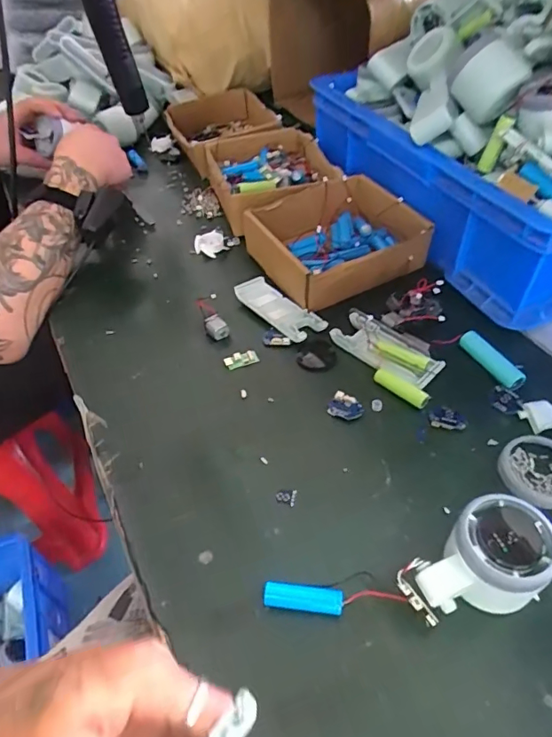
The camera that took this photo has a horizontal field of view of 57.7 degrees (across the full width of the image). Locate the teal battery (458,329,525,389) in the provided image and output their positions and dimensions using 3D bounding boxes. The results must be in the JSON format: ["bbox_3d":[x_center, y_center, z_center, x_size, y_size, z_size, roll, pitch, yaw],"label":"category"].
[{"bbox_3d":[0.194,-0.008,0.452,0.018,0.017,0.065,-28,52,-21],"label":"teal battery"}]

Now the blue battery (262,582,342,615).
[{"bbox_3d":[0.018,0.151,0.326,0.050,0.015,0.014,3,48,6],"label":"blue battery"}]

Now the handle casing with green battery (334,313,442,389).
[{"bbox_3d":[0.104,-0.019,0.471,0.047,0.016,0.103,-34,54,-26],"label":"handle casing with green battery"}]

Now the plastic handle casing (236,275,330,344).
[{"bbox_3d":[0.003,-0.062,0.519,0.041,0.013,0.101,-32,54,-24],"label":"plastic handle casing"}]

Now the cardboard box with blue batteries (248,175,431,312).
[{"bbox_3d":[0.068,-0.144,0.560,0.173,0.055,0.143,-20,49,-15],"label":"cardboard box with blue batteries"}]

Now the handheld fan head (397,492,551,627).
[{"bbox_3d":[0.128,0.127,0.314,0.091,0.053,0.055,-28,52,-21],"label":"handheld fan head"}]

